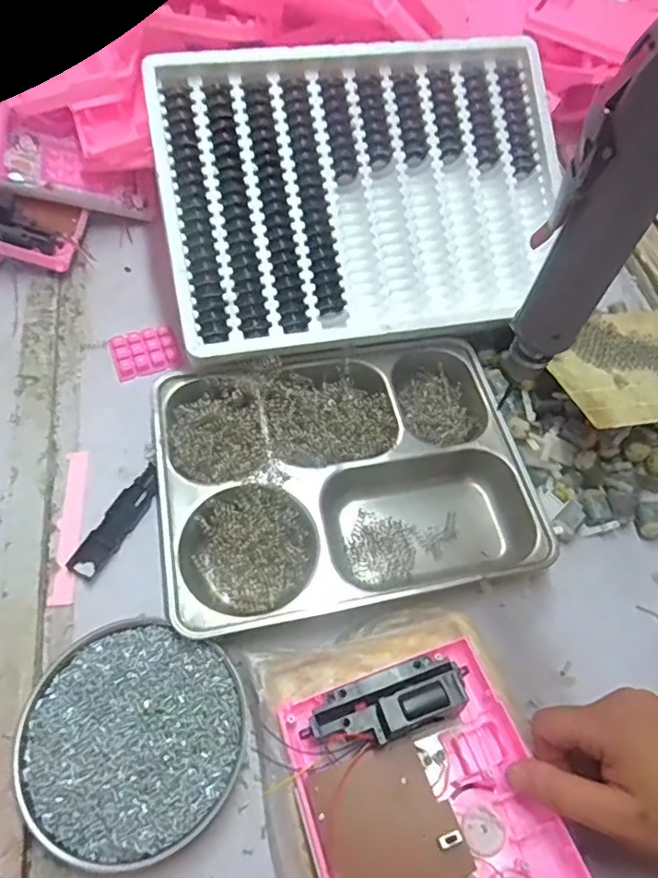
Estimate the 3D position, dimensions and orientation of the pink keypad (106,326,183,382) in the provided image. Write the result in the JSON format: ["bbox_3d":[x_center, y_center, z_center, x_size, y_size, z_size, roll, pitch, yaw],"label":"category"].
[{"bbox_3d":[-0.169,-0.082,0.528,0.058,0.013,0.045,-19,63,-15],"label":"pink keypad"}]

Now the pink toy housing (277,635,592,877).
[{"bbox_3d":[0.057,0.208,0.320,0.133,0.037,0.159,-15,62,-13],"label":"pink toy housing"}]

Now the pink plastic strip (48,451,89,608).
[{"bbox_3d":[-0.199,0.064,0.442,0.016,0.004,0.124,-4,60,-7],"label":"pink plastic strip"}]

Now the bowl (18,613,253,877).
[{"bbox_3d":[-0.123,0.187,0.362,0.137,0.025,0.129,2,59,-3],"label":"bowl"}]

